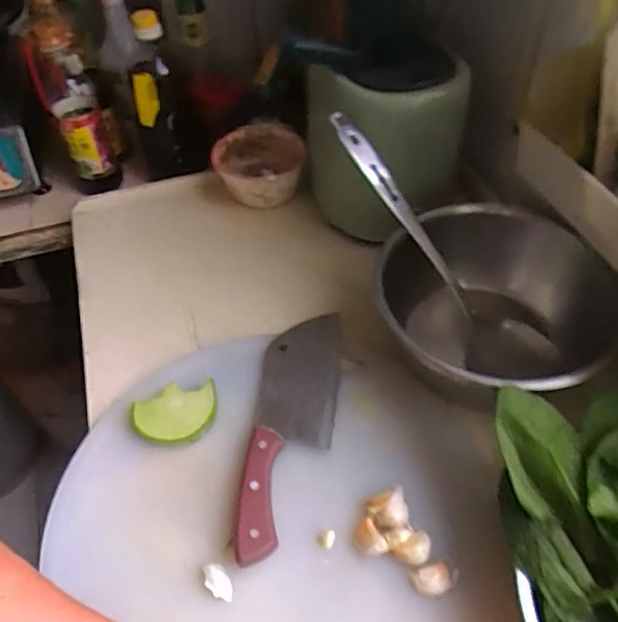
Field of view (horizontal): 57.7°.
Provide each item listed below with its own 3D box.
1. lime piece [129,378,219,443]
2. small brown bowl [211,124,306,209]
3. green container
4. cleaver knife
[{"bbox_3d":[-0.130,0.098,0.538,0.082,0.019,0.058,-5,49,-2],"label":"lime piece"},{"bbox_3d":[-0.068,-0.193,0.759,0.113,0.062,0.123,-1,49,2],"label":"small brown bowl"},{"bbox_3d":[0.088,-0.193,0.661,0.155,0.199,0.126,-31,55,-22],"label":"green container"},{"bbox_3d":[-0.015,0.102,0.529,0.077,0.021,0.253,3,49,5],"label":"cleaver knife"}]

